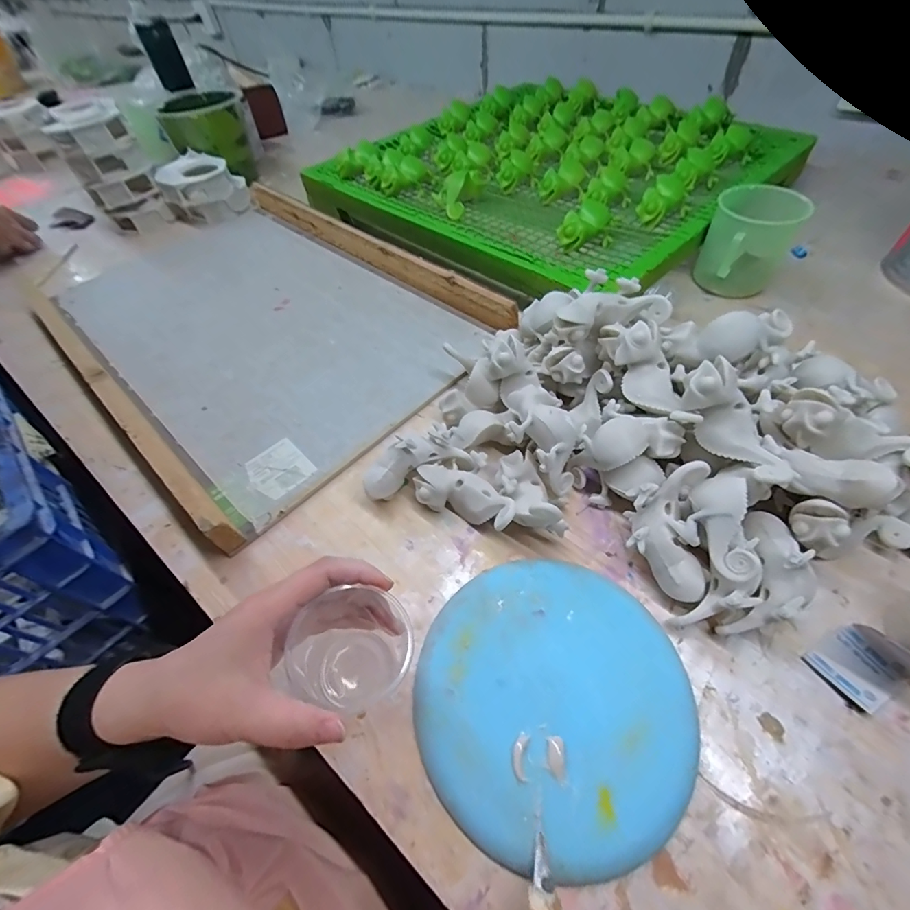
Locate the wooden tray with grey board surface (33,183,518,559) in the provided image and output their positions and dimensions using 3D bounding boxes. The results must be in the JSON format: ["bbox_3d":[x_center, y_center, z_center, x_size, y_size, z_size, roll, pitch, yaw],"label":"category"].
[{"bbox_3d":[-0.276,-0.197,0.562,0.597,0.051,0.399,36,64,25],"label":"wooden tray with grey board surface"}]

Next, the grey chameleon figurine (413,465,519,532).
[{"bbox_3d":[0.009,0.035,0.366,0.098,0.049,0.044,24,60,20],"label":"grey chameleon figurine"}]

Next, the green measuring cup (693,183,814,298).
[{"bbox_3d":[0.358,-0.259,0.522,0.093,0.097,0.112,30,62,23],"label":"green measuring cup"}]

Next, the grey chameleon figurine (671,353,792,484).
[{"bbox_3d":[0.206,-0.025,0.318,0.035,0.039,0.101,-26,80,-14],"label":"grey chameleon figurine"}]

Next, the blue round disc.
[{"bbox_3d":[0.067,0.162,0.287,0.174,0.018,0.175,-2,55,3],"label":"blue round disc"}]

